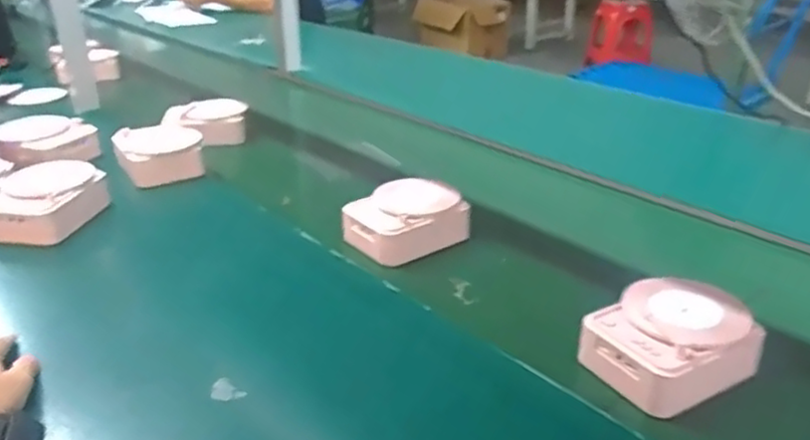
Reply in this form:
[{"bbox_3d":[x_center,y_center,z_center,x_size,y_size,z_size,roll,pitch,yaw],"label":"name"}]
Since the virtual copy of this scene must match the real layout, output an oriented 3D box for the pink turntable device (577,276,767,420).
[{"bbox_3d":[0.226,0.101,0.572,0.134,0.050,0.103,-18,31,-30],"label":"pink turntable device"}]

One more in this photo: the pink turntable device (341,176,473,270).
[{"bbox_3d":[0.002,-0.004,0.791,0.127,0.042,0.098,-21,33,-35],"label":"pink turntable device"}]

